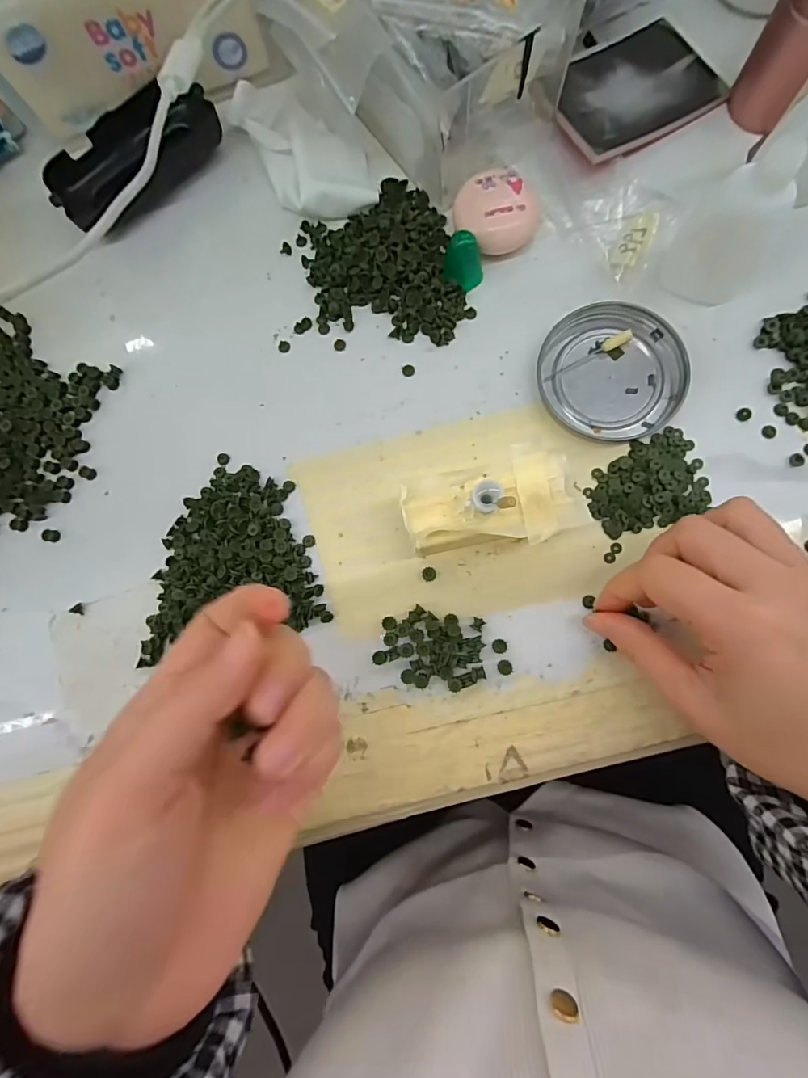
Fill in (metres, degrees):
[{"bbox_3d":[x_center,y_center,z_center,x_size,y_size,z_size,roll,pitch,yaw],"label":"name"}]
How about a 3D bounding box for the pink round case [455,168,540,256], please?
[{"bbox_3d":[0.052,-0.188,0.283,0.044,0.018,0.040,-1,82,5],"label":"pink round case"}]

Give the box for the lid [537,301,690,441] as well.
[{"bbox_3d":[0.115,-0.094,0.274,0.077,0.008,0.074,-1,82,5],"label":"lid"}]

